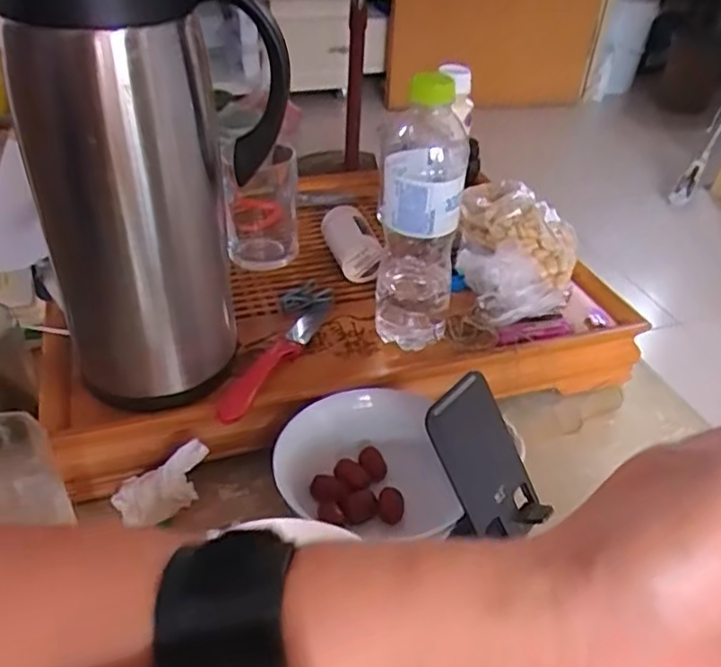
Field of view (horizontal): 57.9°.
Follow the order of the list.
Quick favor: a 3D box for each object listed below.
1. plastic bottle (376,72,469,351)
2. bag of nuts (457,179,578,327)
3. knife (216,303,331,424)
[{"bbox_3d":[0.047,-0.095,0.534,0.066,0.224,0.077,5,38,2],"label":"plastic bottle"},{"bbox_3d":[0.157,-0.090,0.656,0.117,0.067,0.184,12,39,10],"label":"bag of nuts"},{"bbox_3d":[-0.069,0.015,0.563,0.027,0.018,0.180,17,40,16],"label":"knife"}]

